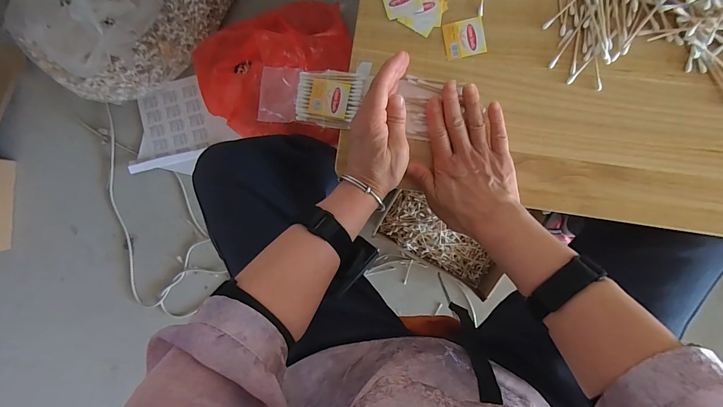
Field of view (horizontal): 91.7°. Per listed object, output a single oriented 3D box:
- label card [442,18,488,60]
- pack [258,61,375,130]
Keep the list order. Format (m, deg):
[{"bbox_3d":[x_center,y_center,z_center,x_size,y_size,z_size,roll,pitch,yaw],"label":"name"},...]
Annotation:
[{"bbox_3d":[0.116,-0.187,0.395,0.043,0.004,0.040,-10,92,8],"label":"label card"},{"bbox_3d":[-0.059,-0.126,0.416,0.135,0.019,0.072,0,93,8],"label":"pack"}]

